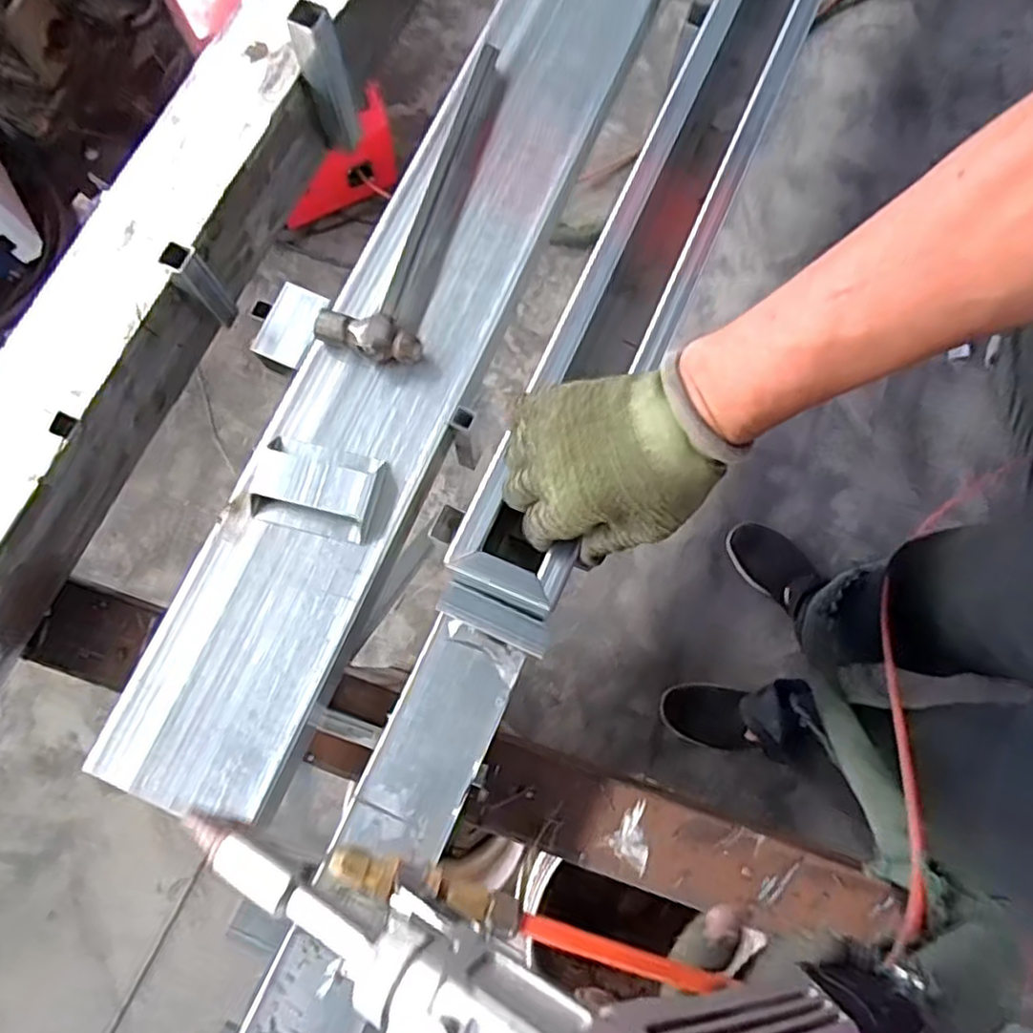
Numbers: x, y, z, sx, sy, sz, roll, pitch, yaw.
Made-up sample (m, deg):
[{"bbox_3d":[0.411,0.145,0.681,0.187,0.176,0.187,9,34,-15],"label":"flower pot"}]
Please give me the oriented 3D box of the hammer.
[{"bbox_3d":[-0.088,-0.304,0.654,0.092,0.030,0.343,16,78,2],"label":"hammer"}]

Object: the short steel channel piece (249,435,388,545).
[{"bbox_3d":[-0.173,-0.026,0.594,0.104,0.029,0.076,14,78,2],"label":"short steel channel piece"}]

